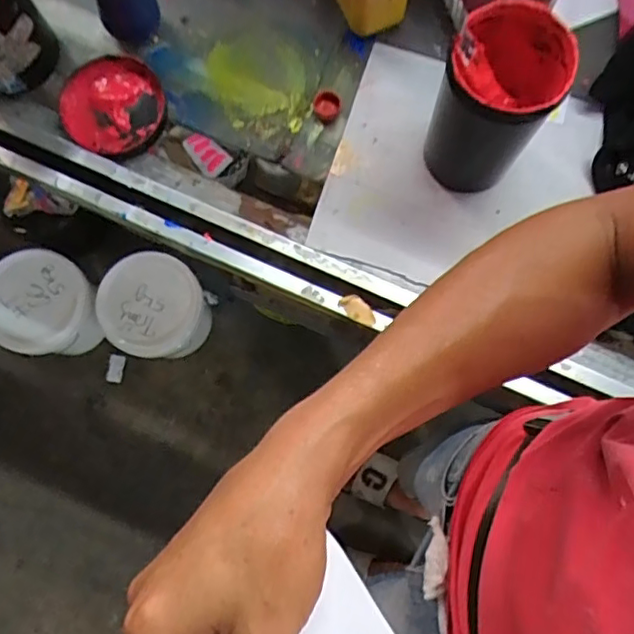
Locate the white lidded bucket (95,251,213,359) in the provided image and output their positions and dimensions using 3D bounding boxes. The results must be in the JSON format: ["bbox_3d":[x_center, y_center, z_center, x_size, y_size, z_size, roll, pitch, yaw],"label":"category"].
[{"bbox_3d":[-0.346,-0.012,1.279,0.208,0.199,0.197,0,79,0],"label":"white lidded bucket"}]

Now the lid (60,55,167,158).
[{"bbox_3d":[-0.220,-0.226,0.639,0.101,0.028,0.102,0,79,0],"label":"lid"}]

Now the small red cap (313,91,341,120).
[{"bbox_3d":[0.011,-0.229,0.648,0.030,0.024,0.026,0,79,0],"label":"small red cap"}]

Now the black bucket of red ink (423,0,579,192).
[{"bbox_3d":[0.165,-0.201,0.556,0.096,0.197,0.120,31,81,5],"label":"black bucket of red ink"}]

